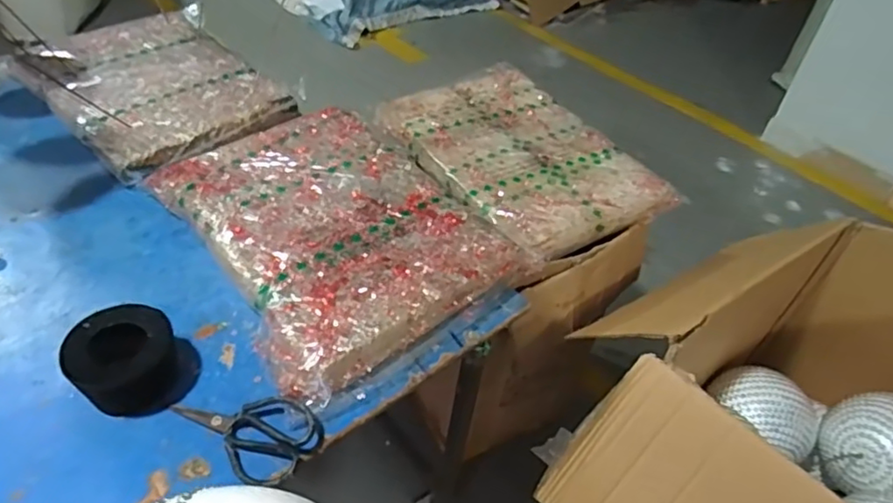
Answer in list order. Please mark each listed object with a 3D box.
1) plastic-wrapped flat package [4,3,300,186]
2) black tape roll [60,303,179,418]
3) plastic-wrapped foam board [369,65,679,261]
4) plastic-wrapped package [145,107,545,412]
[{"bbox_3d":[-0.578,-0.346,1.212,0.402,0.057,0.568,-32,55,-33],"label":"plastic-wrapped flat package"},{"bbox_3d":[-0.381,0.130,0.709,0.111,0.083,0.112,3,44,-3],"label":"black tape roll"},{"bbox_3d":[0.136,-0.211,1.197,0.381,0.045,0.552,-22,50,-26],"label":"plastic-wrapped foam board"},{"bbox_3d":[-0.186,-0.041,0.921,0.388,0.070,0.530,-29,53,-31],"label":"plastic-wrapped package"}]

